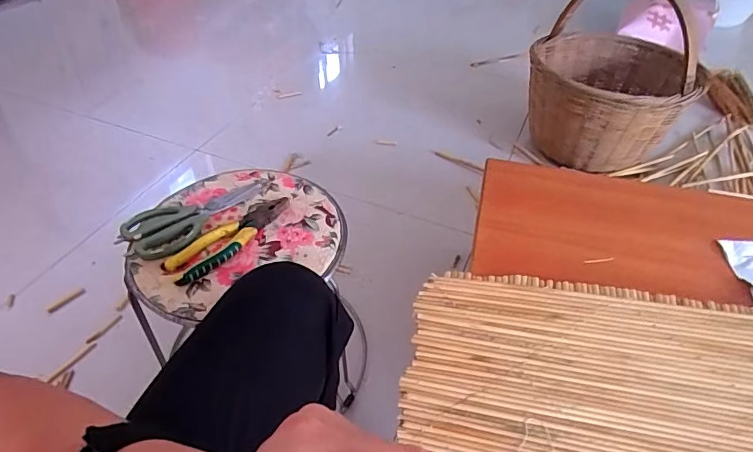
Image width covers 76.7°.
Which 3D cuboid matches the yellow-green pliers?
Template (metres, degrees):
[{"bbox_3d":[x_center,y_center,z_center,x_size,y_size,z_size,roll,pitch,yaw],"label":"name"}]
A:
[{"bbox_3d":[-0.198,0.010,0.644,0.055,0.013,0.185,28,50,24],"label":"yellow-green pliers"}]

